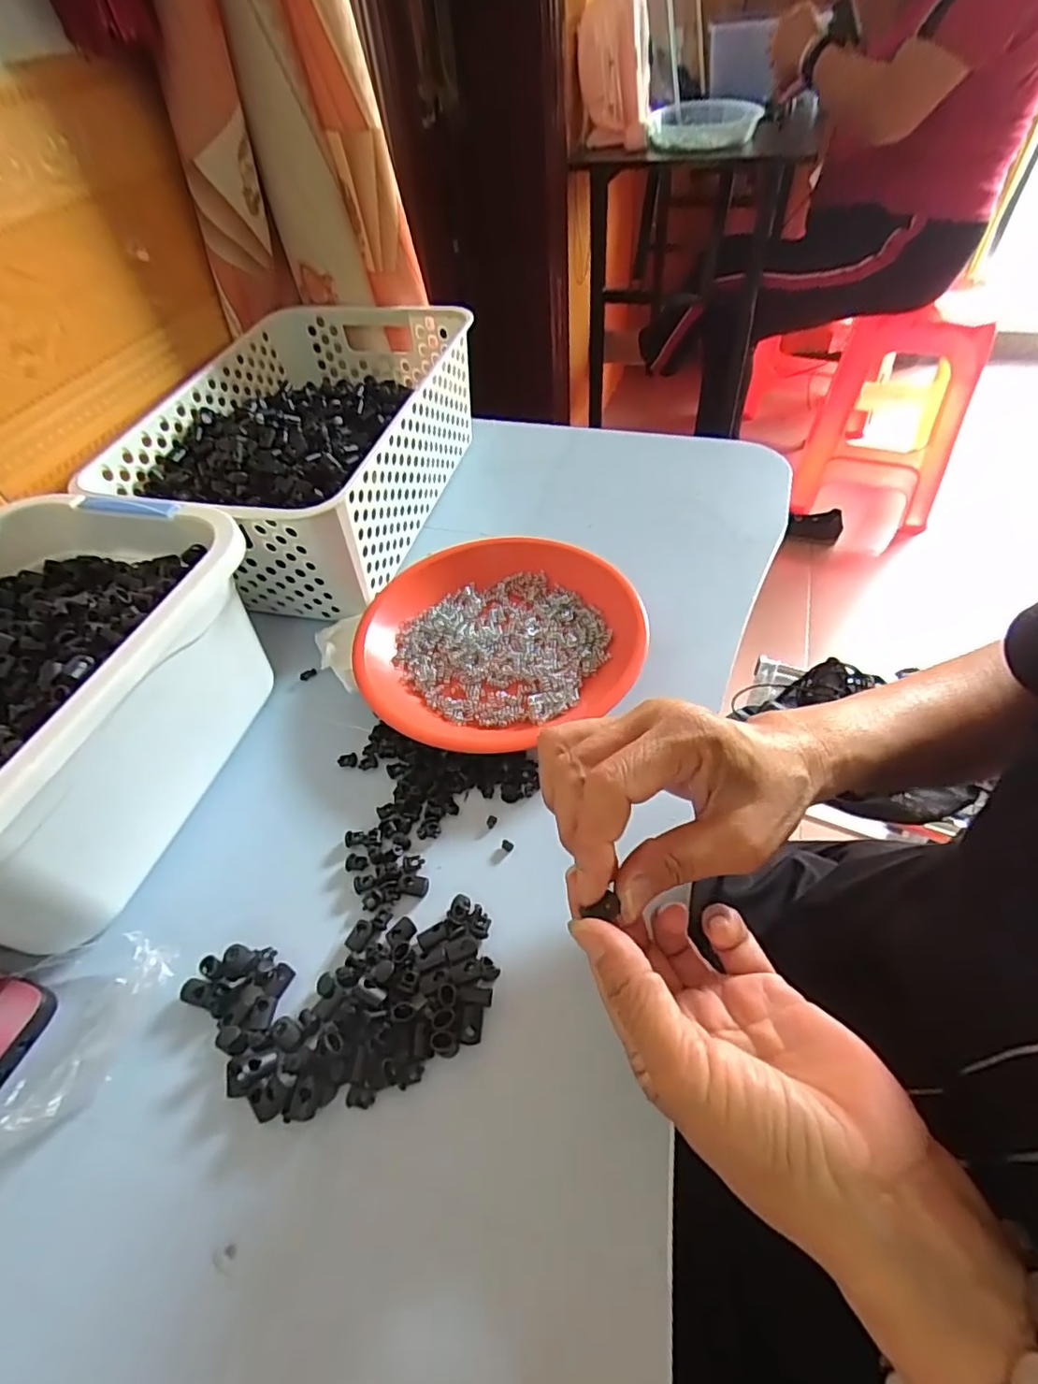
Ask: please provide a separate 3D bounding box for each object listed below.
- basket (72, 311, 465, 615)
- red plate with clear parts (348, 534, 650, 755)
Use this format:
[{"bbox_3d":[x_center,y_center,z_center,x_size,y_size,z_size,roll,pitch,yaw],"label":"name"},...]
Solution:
[{"bbox_3d":[-0.174,-0.205,0.514,0.207,0.112,0.307,10,52,13],"label":"basket"},{"bbox_3d":[-0.015,-0.040,0.421,0.189,0.030,0.184,-2,50,3],"label":"red plate with clear parts"}]

